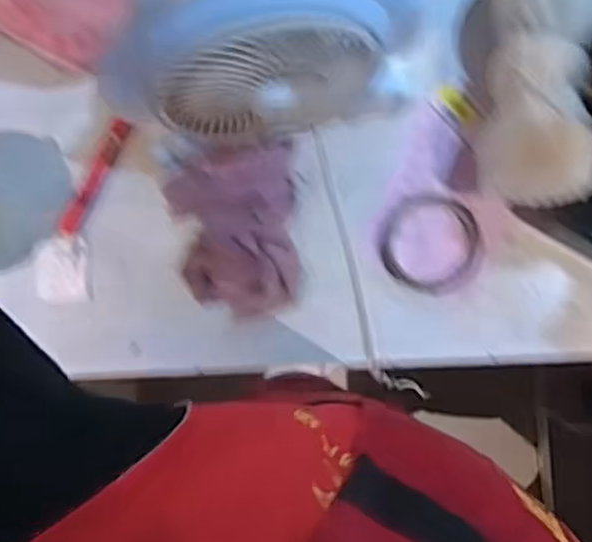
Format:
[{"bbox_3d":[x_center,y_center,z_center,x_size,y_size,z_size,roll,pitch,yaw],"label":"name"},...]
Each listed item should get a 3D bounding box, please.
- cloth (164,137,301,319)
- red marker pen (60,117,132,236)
[{"bbox_3d":[-0.061,-0.039,0.660,0.125,0.051,0.163,-3,84,5],"label":"cloth"},{"bbox_3d":[-0.199,-0.093,0.699,0.018,0.015,0.125,27,87,7],"label":"red marker pen"}]

